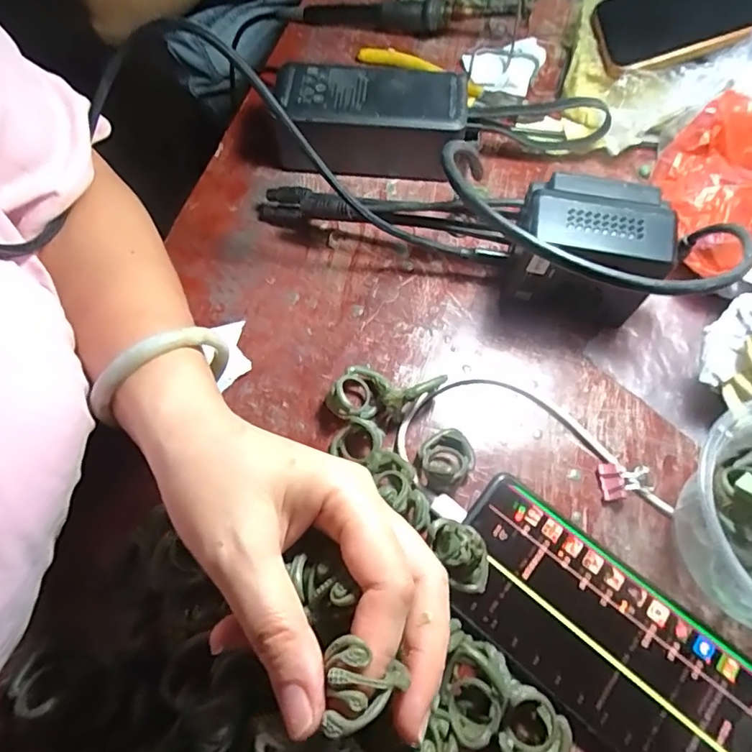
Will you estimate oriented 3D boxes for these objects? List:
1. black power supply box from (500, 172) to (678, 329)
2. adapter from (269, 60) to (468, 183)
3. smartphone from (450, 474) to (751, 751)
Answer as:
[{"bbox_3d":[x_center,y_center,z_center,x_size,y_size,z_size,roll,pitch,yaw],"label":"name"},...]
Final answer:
[{"bbox_3d":[0.118,-0.071,0.309,0.077,0.080,0.048,10,66,4],"label":"black power supply box"},{"bbox_3d":[-0.007,-0.175,0.364,0.127,0.053,0.055,4,66,1],"label":"adapter"},{"bbox_3d":[0.107,0.127,0.260,0.156,0.012,0.074,38,71,15],"label":"smartphone"}]

